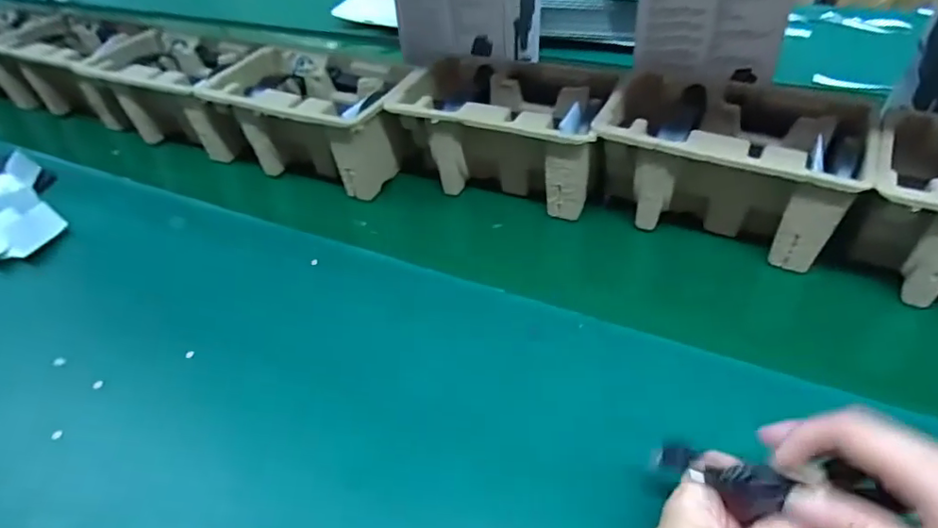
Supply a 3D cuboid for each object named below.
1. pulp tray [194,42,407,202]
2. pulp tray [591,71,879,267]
[{"bbox_3d":[-0.182,-0.174,0.655,0.228,0.108,0.141,16,48,23],"label":"pulp tray"},{"bbox_3d":[0.244,-0.097,0.521,0.215,0.104,0.132,16,47,23],"label":"pulp tray"}]

